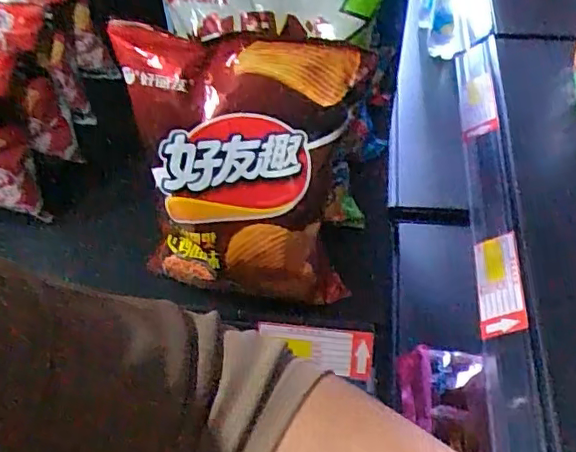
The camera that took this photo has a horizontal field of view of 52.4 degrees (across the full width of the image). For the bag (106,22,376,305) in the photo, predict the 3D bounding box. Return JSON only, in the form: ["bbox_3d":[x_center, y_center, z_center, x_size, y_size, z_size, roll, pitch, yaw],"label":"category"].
[{"bbox_3d":[-0.030,-0.031,0.425,0.162,0.215,0.061,4,24,8],"label":"bag"}]

